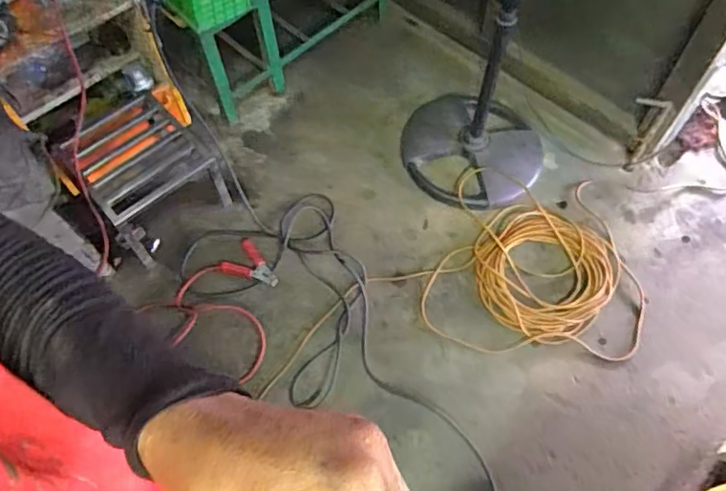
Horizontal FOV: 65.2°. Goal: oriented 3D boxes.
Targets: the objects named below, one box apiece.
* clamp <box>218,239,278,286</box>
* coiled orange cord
[{"bbox_3d":[-0.323,0.069,1.569,0.113,0.026,0.166,-32,65,-14],"label":"clamp"},{"bbox_3d":[0.408,0.027,1.560,0.698,0.055,0.543,5,62,4],"label":"coiled orange cord"}]

